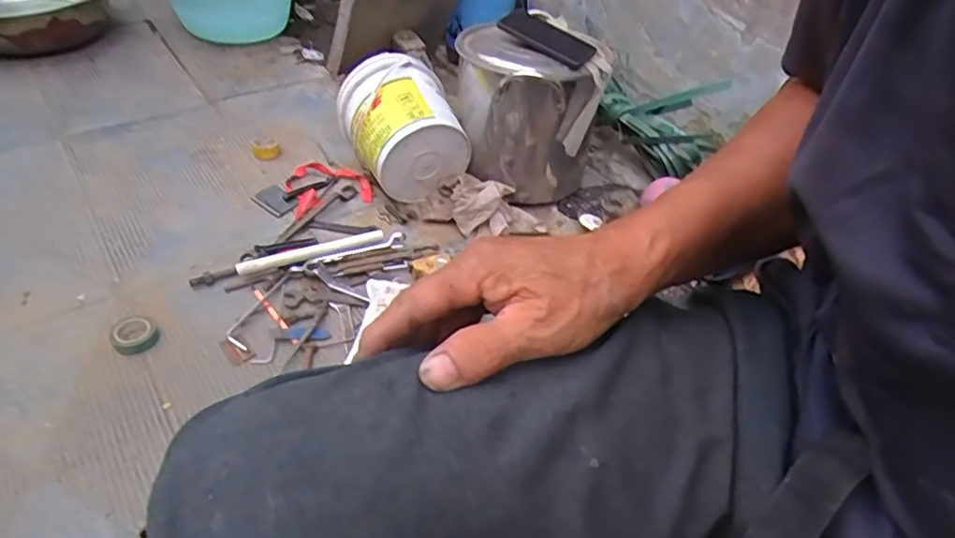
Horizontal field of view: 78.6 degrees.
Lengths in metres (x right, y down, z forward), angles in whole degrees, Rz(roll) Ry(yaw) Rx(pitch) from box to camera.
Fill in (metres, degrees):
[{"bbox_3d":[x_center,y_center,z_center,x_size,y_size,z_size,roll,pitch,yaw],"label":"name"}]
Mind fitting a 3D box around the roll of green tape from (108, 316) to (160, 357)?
[{"bbox_3d":[-0.477,0.093,0.811,0.056,0.020,0.065,-29,53,-32],"label":"roll of green tape"}]

